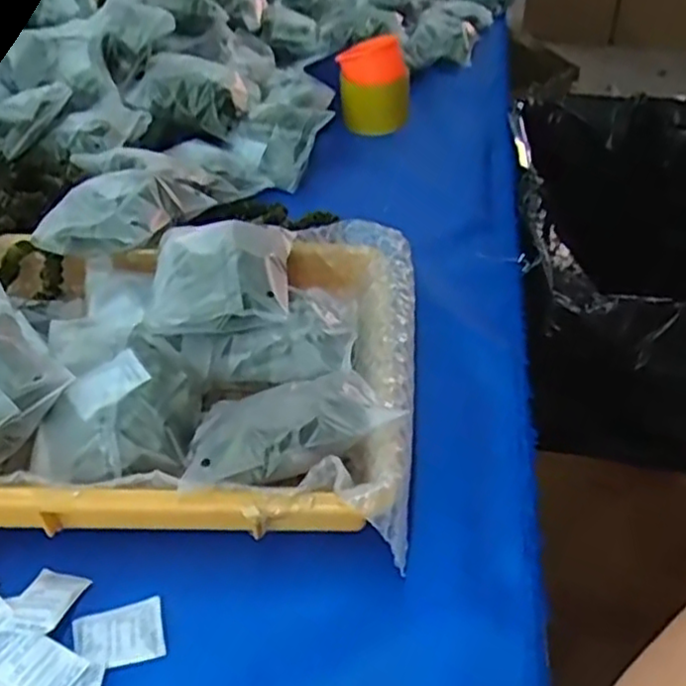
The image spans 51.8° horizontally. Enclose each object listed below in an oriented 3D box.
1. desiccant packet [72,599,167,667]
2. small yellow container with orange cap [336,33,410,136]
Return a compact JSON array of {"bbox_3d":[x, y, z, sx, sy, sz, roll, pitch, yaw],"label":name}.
[{"bbox_3d":[-0.117,0.153,0.370,0.044,0.004,0.032,-12,41,-11],"label":"desiccant packet"},{"bbox_3d":[0.038,-0.317,0.851,0.084,0.097,0.090,-2,41,1],"label":"small yellow container with orange cap"}]

